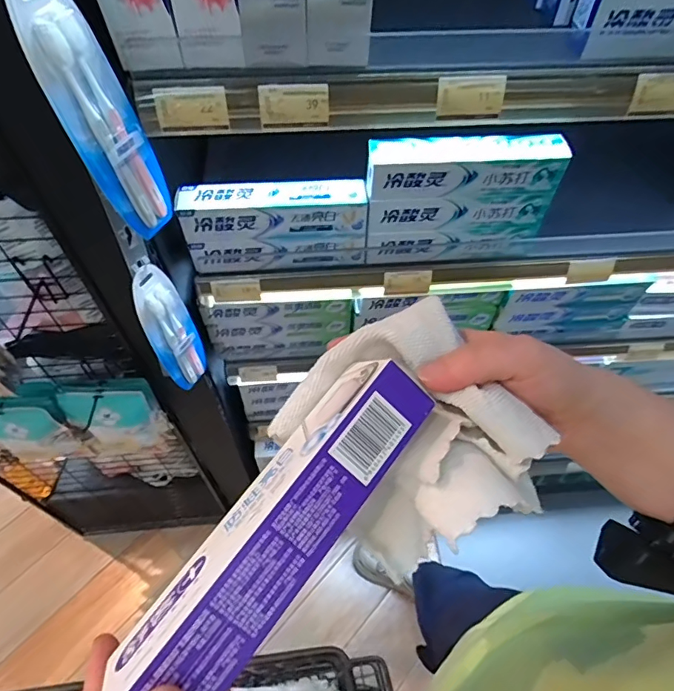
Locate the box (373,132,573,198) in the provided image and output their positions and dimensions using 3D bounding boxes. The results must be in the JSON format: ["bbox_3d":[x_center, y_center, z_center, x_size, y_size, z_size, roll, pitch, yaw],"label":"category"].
[{"bbox_3d":[0.153,-0.207,0.572,0.229,0.059,0.037,-2,55,-1],"label":"box"}]

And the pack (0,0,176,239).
[{"bbox_3d":[-0.199,-0.193,0.418,0.019,0.227,0.072,22,58,25],"label":"pack"}]

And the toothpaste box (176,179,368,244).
[{"bbox_3d":[-0.077,-0.169,0.605,0.222,0.056,0.045,-4,55,-3],"label":"toothpaste box"}]

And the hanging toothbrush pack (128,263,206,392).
[{"bbox_3d":[-0.218,-0.025,0.655,0.021,0.224,0.079,30,61,24],"label":"hanging toothbrush pack"}]

